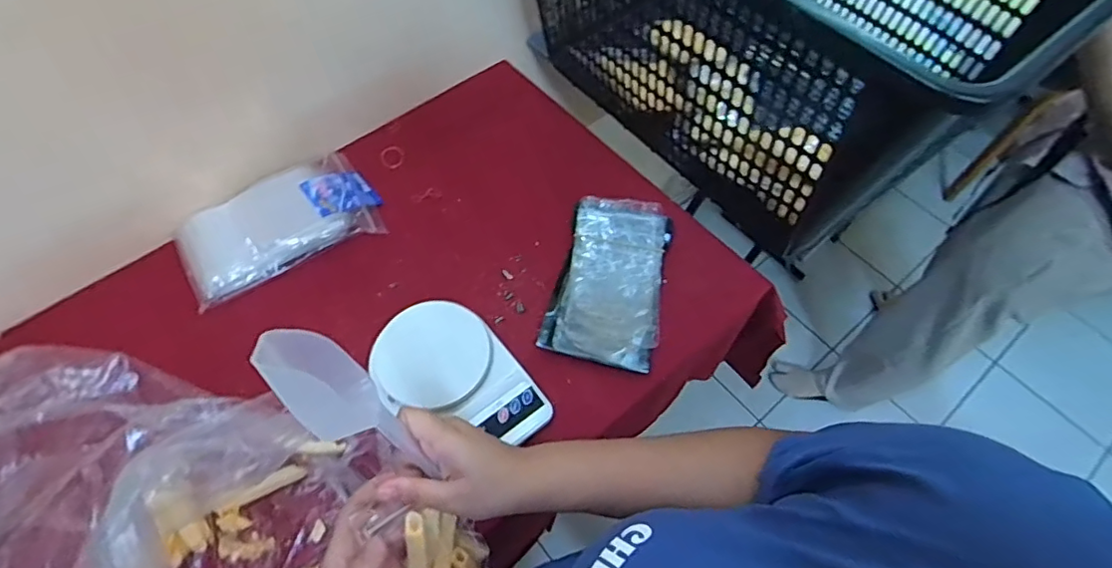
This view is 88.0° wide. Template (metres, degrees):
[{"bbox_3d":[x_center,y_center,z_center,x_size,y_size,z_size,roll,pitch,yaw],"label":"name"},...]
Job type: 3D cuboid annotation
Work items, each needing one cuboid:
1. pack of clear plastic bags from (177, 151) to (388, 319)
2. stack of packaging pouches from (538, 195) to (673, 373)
[{"bbox_3d":[-0.322,-0.073,0.669,0.223,0.036,0.137,-30,65,-16],"label":"pack of clear plastic bags"},{"bbox_3d":[0.063,-0.009,0.636,0.115,0.019,0.199,13,62,7],"label":"stack of packaging pouches"}]

